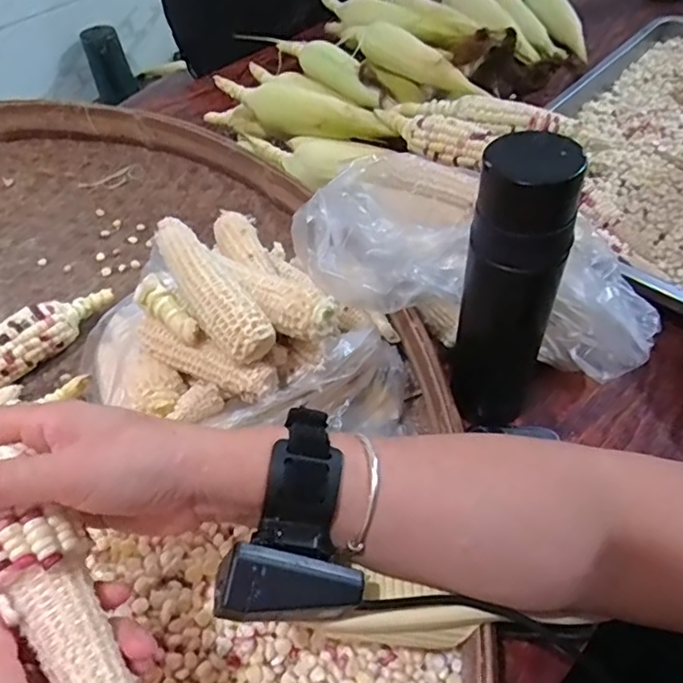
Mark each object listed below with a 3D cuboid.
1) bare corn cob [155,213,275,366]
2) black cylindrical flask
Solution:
[{"bbox_3d":[-0.097,-0.039,0.408,0.037,0.030,0.143,-29,53,-18],"label":"bare corn cob"},{"bbox_3d":[0.121,-0.027,0.411,0.061,0.237,0.054,14,52,17],"label":"black cylindrical flask"}]

